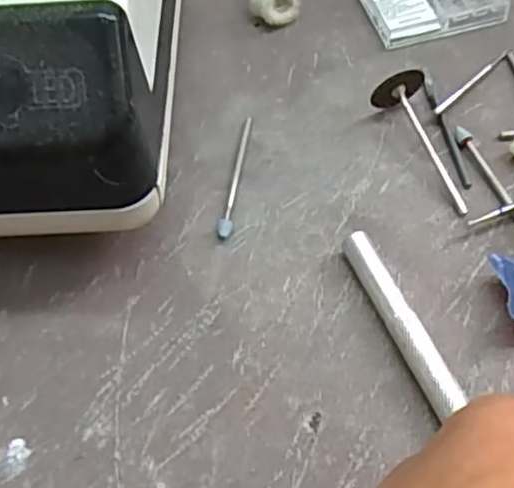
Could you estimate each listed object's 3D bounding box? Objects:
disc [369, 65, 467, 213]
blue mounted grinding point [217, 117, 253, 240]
[{"bbox_3d":[0.047,-0.030,0.202,0.015,0.015,0.044,-12,57,-3],"label":"disc"},{"bbox_3d":[-0.006,-0.021,0.207,0.004,0.004,0.047,5,58,8],"label":"blue mounted grinding point"}]

